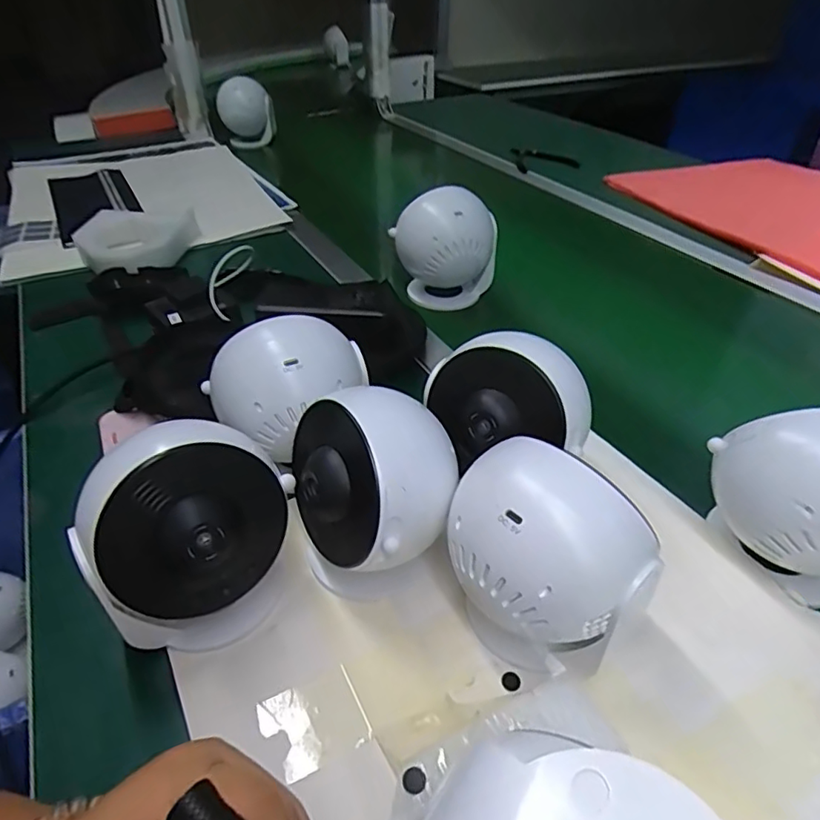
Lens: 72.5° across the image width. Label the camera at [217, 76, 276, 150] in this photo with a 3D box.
[{"bbox_3d":[-0.333,-0.605,1.140,0.109,0.113,0.114,-10,43,-14],"label":"camera"}]

